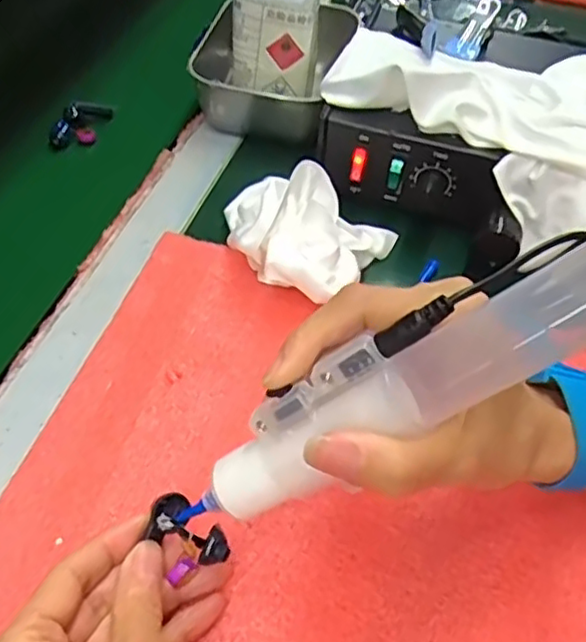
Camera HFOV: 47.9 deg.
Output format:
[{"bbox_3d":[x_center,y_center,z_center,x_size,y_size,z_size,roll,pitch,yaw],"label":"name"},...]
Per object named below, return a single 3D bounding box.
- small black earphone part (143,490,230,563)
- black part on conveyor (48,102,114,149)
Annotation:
[{"bbox_3d":[-0.038,0.079,0.248,0.038,0.010,0.018,21,51,36],"label":"small black earphone part"},{"bbox_3d":[-0.147,-0.138,0.457,0.028,0.016,0.047,12,51,7],"label":"black part on conveyor"}]

